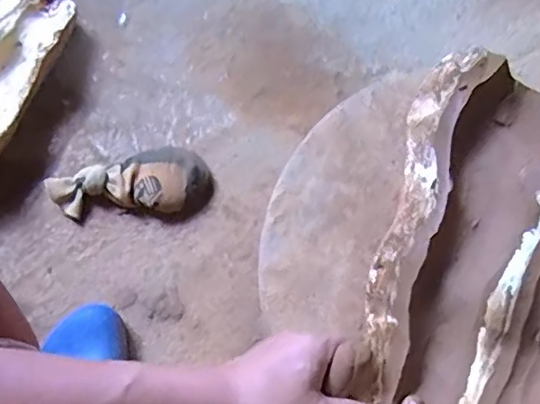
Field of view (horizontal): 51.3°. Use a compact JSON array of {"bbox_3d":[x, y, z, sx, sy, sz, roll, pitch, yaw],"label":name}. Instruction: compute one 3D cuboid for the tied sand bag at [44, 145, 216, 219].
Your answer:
[{"bbox_3d":[-0.199,-0.030,0.797,0.231,0.056,0.096,-1,73,-1],"label":"tied sand bag"}]

